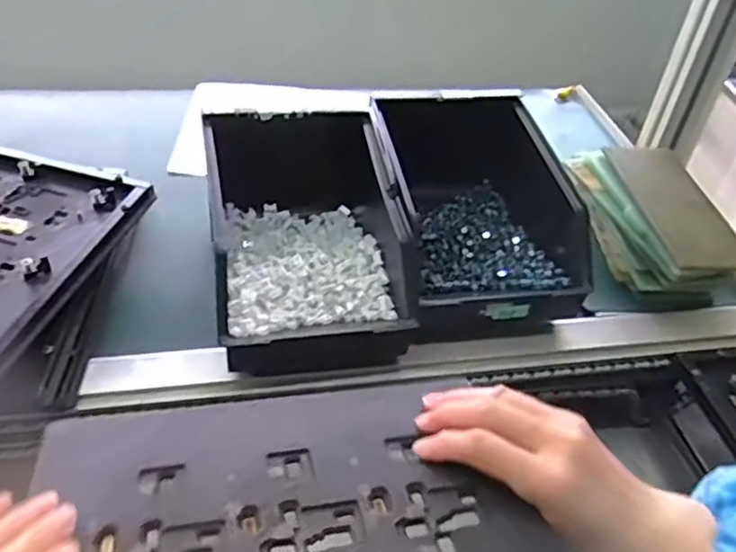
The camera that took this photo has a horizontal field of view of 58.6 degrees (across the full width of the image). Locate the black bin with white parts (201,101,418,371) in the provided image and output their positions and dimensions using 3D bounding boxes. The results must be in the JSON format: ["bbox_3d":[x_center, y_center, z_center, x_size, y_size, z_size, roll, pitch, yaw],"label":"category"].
[{"bbox_3d":[-0.055,-0.044,0.575,0.159,0.107,0.250,-5,44,-13],"label":"black bin with white parts"}]

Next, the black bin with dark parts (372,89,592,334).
[{"bbox_3d":[0.095,-0.069,0.622,0.165,0.118,0.257,-5,44,-13],"label":"black bin with dark parts"}]

